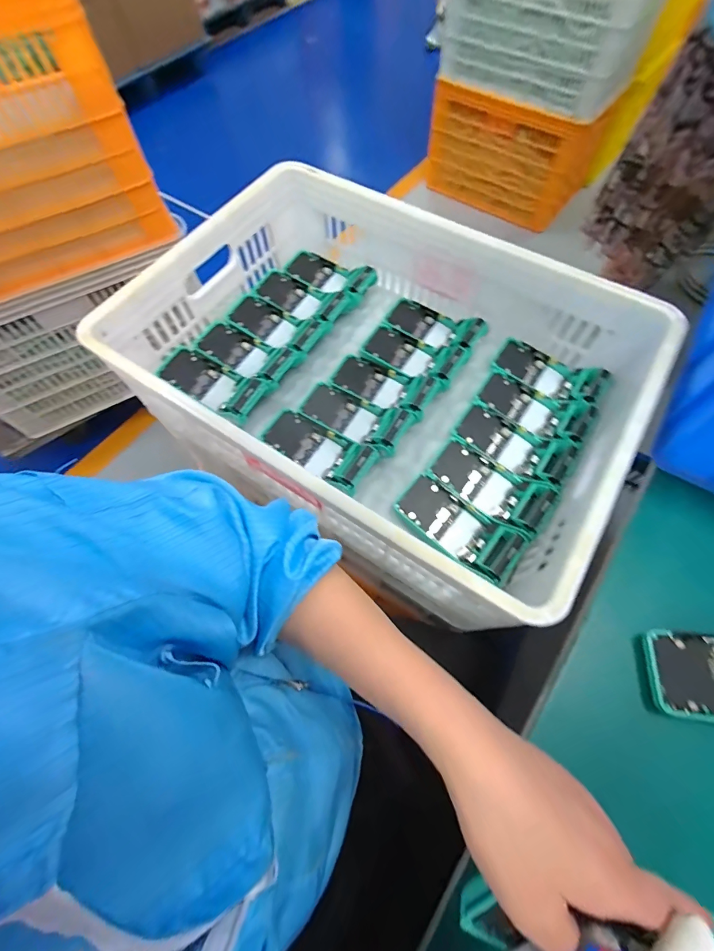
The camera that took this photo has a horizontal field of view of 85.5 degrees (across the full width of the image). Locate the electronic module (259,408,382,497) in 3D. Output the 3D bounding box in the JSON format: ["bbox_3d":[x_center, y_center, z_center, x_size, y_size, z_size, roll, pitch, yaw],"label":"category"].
[{"bbox_3d":[-0.057,-0.043,0.564,0.172,0.034,0.075,34,70,15],"label":"electronic module"}]

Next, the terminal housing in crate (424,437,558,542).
[{"bbox_3d":[0.182,0.013,0.534,0.166,0.045,0.077,36,71,16],"label":"terminal housing in crate"}]

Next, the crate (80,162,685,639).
[{"bbox_3d":[0.031,-0.160,0.564,0.634,0.174,0.459,31,70,14],"label":"crate"}]

